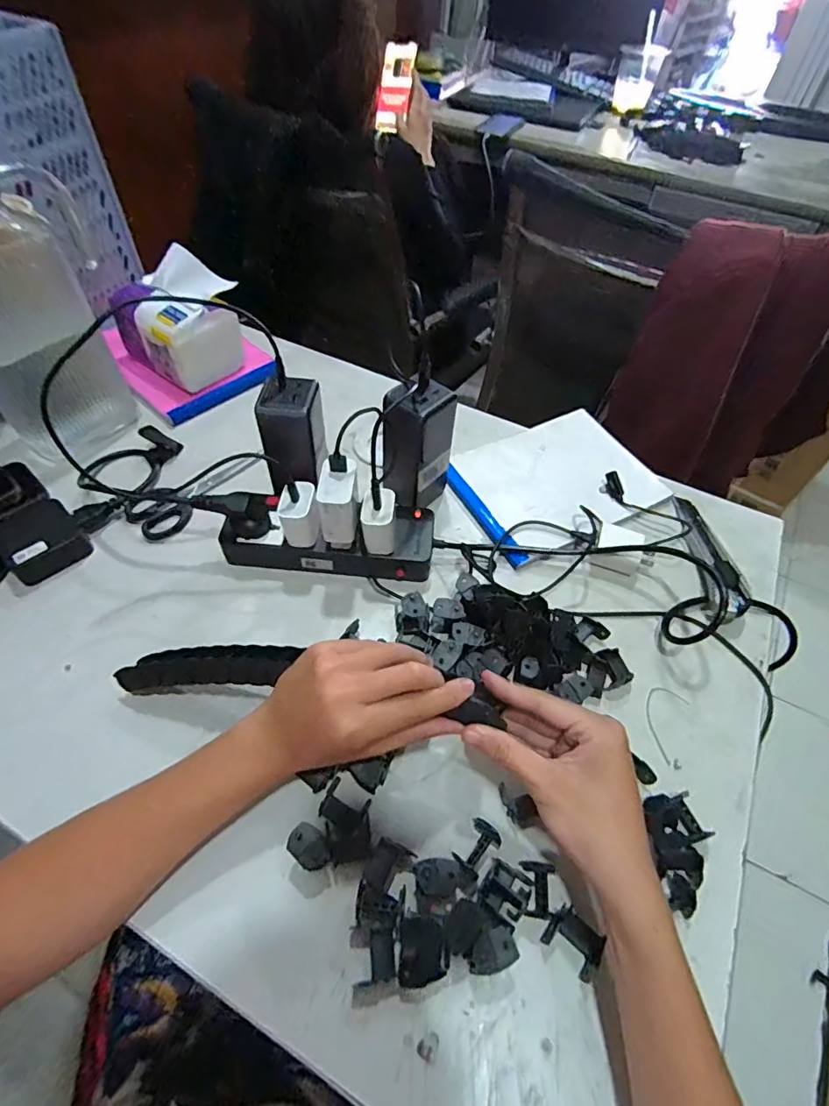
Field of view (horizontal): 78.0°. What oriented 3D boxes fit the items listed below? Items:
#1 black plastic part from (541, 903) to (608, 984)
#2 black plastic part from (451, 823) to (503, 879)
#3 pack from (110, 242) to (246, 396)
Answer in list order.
[{"bbox_3d":[0.103,0.246,0.326,0.035,0.024,0.028,33,58,19],"label":"black plastic part"},{"bbox_3d":[0.045,0.204,0.355,0.021,0.016,0.036,38,59,22],"label":"black plastic part"},{"bbox_3d":[-0.292,-0.288,0.632,0.130,0.106,0.116,35,58,20],"label":"pack"}]

